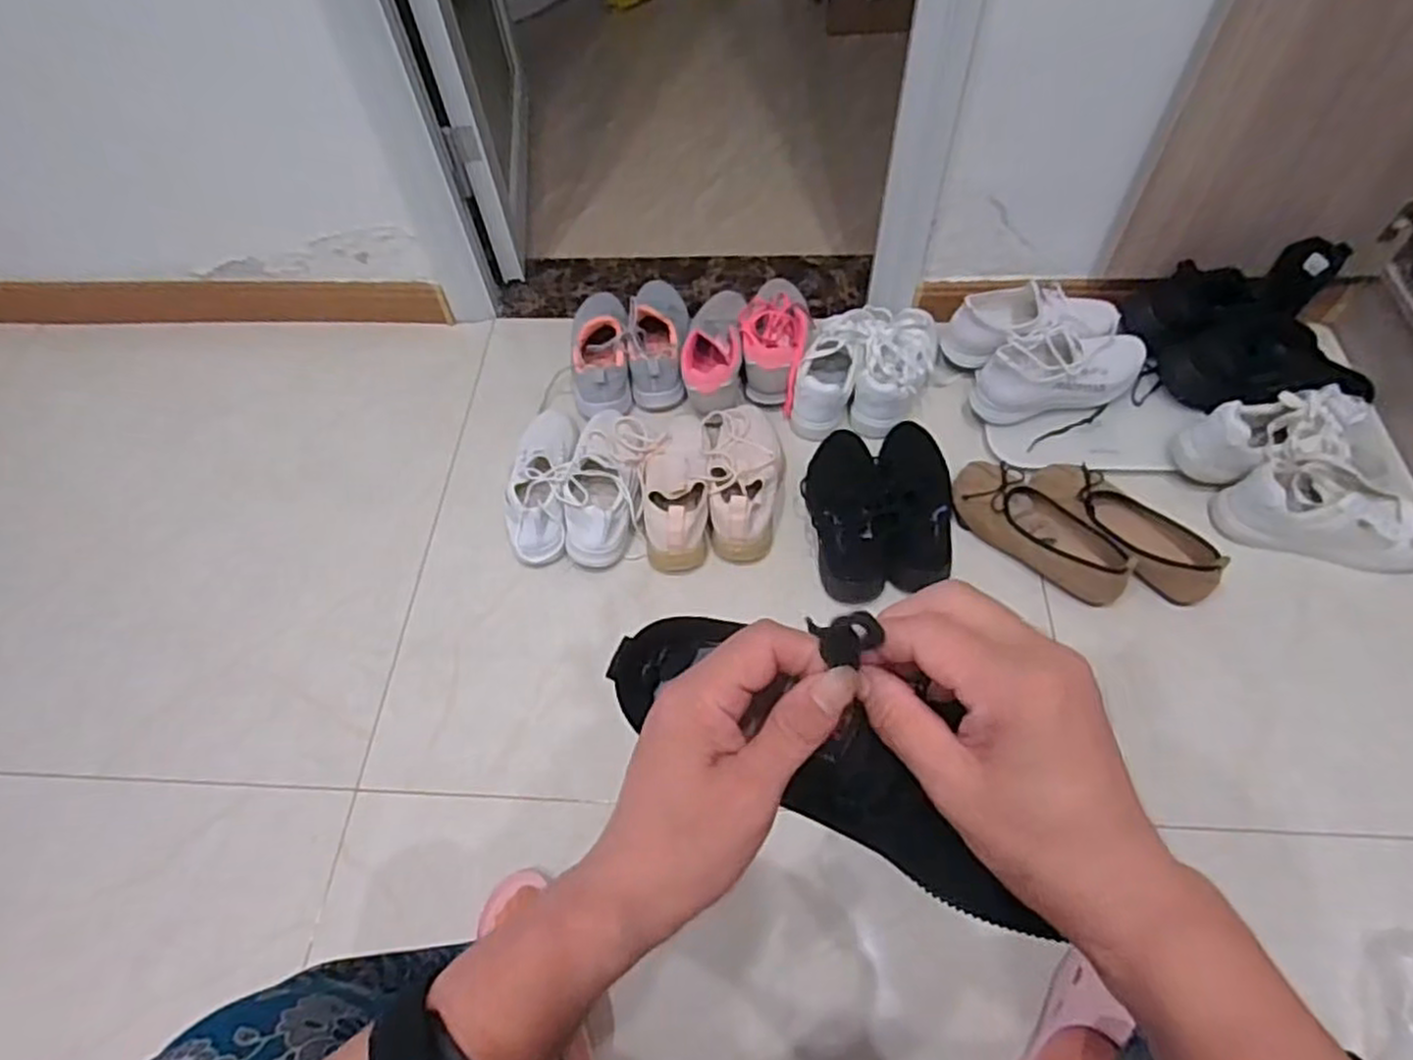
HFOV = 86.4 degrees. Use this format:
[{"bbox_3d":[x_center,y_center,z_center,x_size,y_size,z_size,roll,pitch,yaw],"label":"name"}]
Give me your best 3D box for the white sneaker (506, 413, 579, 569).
[{"bbox_3d":[-0.221,-0.078,1.027,0.086,0.070,0.253,-2,58,2],"label":"white sneaker"}]

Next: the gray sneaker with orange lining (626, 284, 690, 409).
[{"bbox_3d":[-0.071,-0.304,1.148,0.083,0.111,0.241,-2,58,3],"label":"gray sneaker with orange lining"}]

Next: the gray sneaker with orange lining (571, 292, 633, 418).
[{"bbox_3d":[-0.159,-0.278,1.137,0.087,0.097,0.231,-5,57,0],"label":"gray sneaker with orange lining"}]

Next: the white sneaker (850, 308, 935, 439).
[{"bbox_3d":[0.276,-0.240,1.096,0.096,0.083,0.230,19,61,15],"label":"white sneaker"}]

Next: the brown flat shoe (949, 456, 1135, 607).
[{"bbox_3d":[0.411,0.000,0.942,0.099,0.061,0.236,-39,63,-19],"label":"brown flat shoe"}]

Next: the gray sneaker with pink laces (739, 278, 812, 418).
[{"bbox_3d":[0.105,-0.295,1.145,0.100,0.084,0.264,3,58,6],"label":"gray sneaker with pink laces"}]

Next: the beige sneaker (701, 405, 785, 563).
[{"bbox_3d":[0.054,-0.075,1.005,0.108,0.083,0.237,-6,57,0],"label":"beige sneaker"}]

